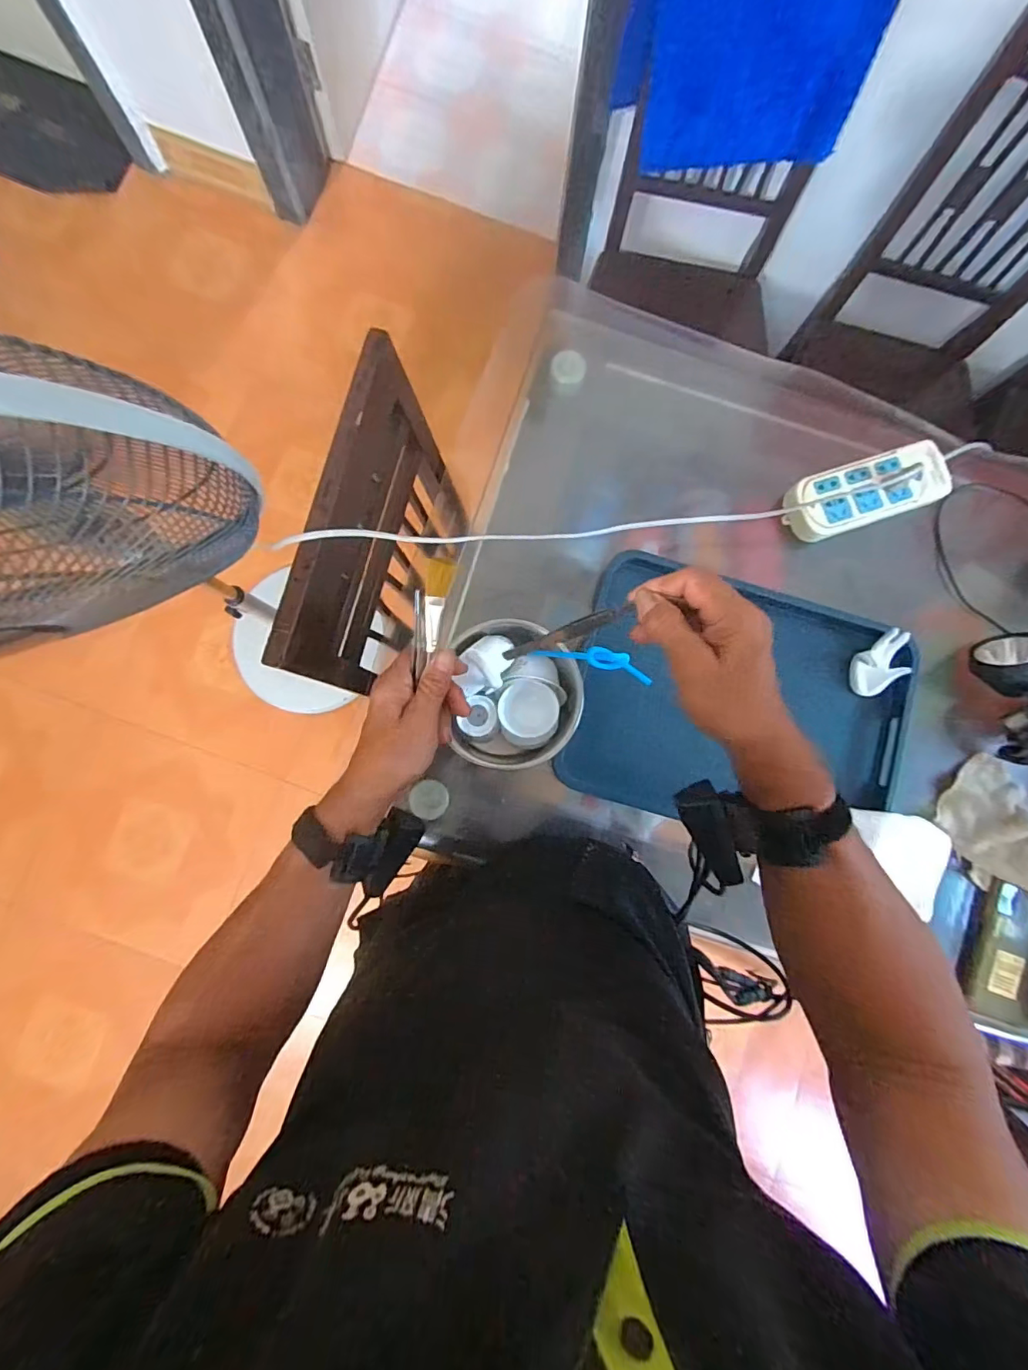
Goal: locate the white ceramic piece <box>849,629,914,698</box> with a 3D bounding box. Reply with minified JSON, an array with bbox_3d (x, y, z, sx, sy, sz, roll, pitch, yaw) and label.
[{"bbox_3d":[0.443,-0.025,0.628,0.082,0.026,0.049,-48,69,23],"label":"white ceramic piece"}]

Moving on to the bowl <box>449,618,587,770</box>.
[{"bbox_3d":[0.004,0.011,0.569,0.132,0.079,0.154,0,84,-3],"label":"bowl"}]

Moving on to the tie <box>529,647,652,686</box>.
[{"bbox_3d":[0.076,-0.025,0.511,0.116,0.015,0.024,12,84,12],"label":"tie"}]

